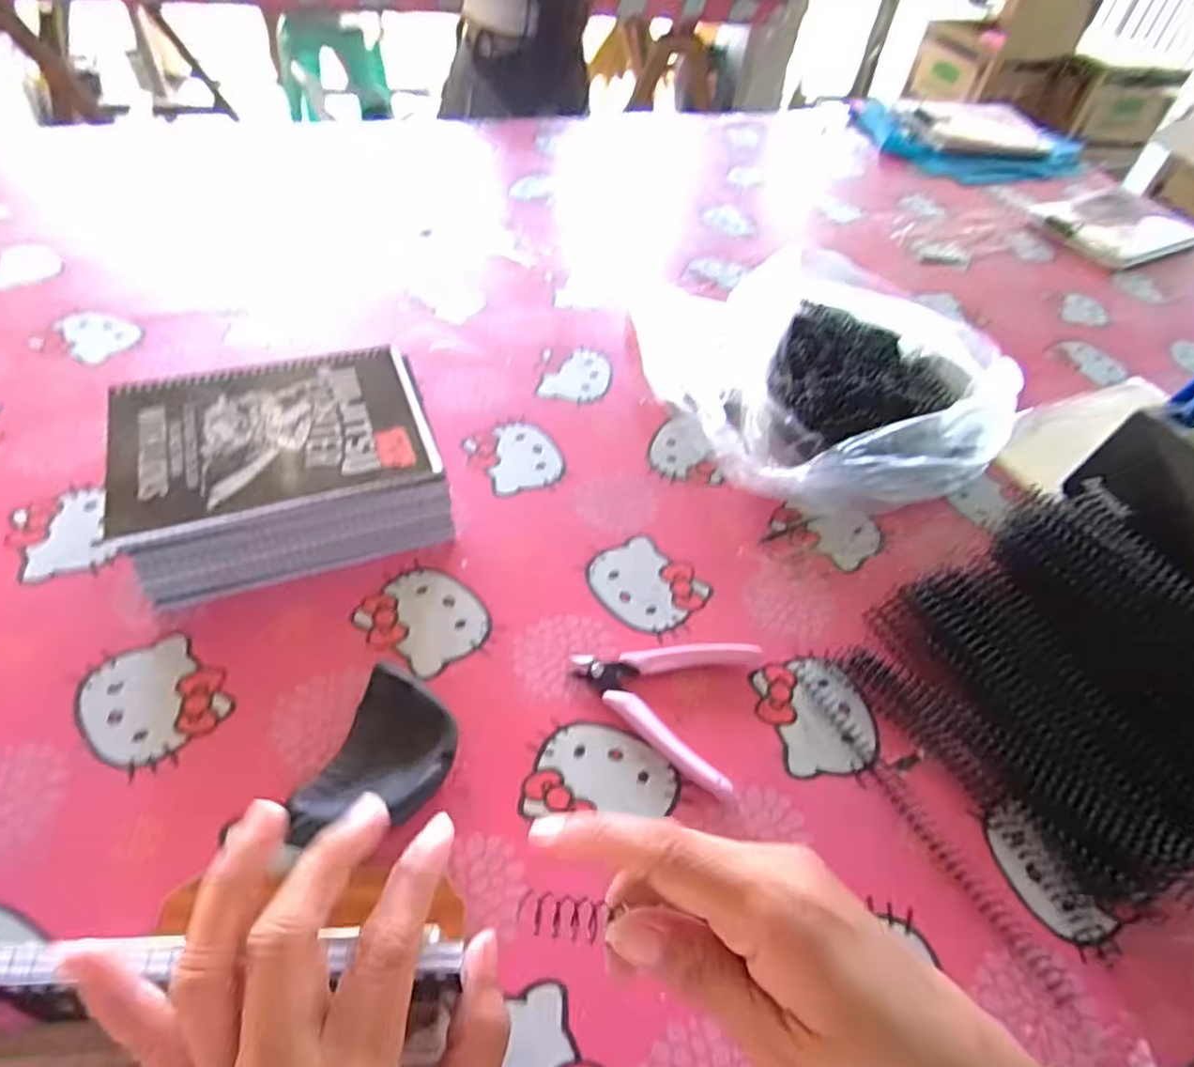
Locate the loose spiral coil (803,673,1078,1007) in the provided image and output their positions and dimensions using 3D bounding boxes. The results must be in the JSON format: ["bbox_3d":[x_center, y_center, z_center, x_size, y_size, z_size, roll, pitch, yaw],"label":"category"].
[{"bbox_3d":[0.189,0.166,0.393,0.015,0.007,0.207,-21,56,-21],"label":"loose spiral coil"}]

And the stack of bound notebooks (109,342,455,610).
[{"bbox_3d":[-0.225,-0.051,0.485,0.205,0.062,0.165,-15,54,-17],"label":"stack of bound notebooks"}]

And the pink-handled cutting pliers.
[{"bbox_3d":[0.041,0.099,0.424,0.111,0.010,0.100,19,52,9],"label":"pink-handled cutting pliers"}]

